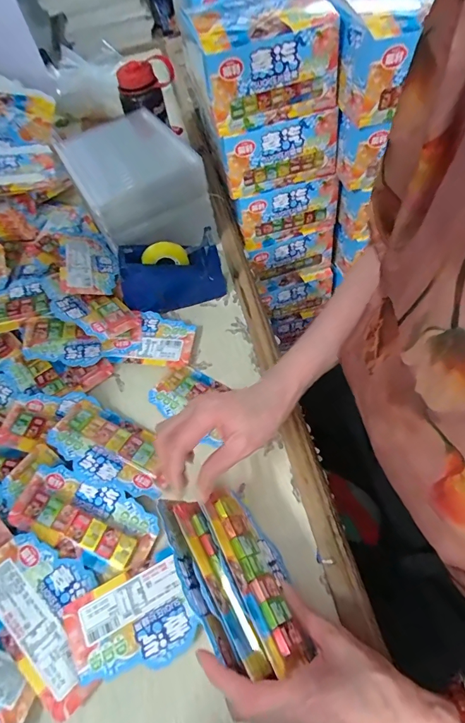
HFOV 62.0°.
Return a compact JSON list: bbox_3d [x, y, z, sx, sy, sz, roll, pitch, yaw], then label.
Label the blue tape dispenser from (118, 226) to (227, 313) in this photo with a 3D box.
[{"bbox_3d":[-0.081,-0.120,0.507,0.136,0.076,0.050,-16,56,-3],"label":"blue tape dispenser"}]

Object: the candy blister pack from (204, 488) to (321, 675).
[{"bbox_3d":[0.025,0.170,0.323,0.013,0.073,0.133,-41,57,16],"label":"candy blister pack"}]

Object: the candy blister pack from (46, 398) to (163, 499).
[{"bbox_3d":[-0.132,0.093,0.417,0.139,0.008,0.072,22,62,20],"label":"candy blister pack"}]

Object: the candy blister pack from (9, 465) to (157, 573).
[{"bbox_3d":[-0.146,0.153,0.384,0.143,0.015,0.064,16,60,17],"label":"candy blister pack"}]

